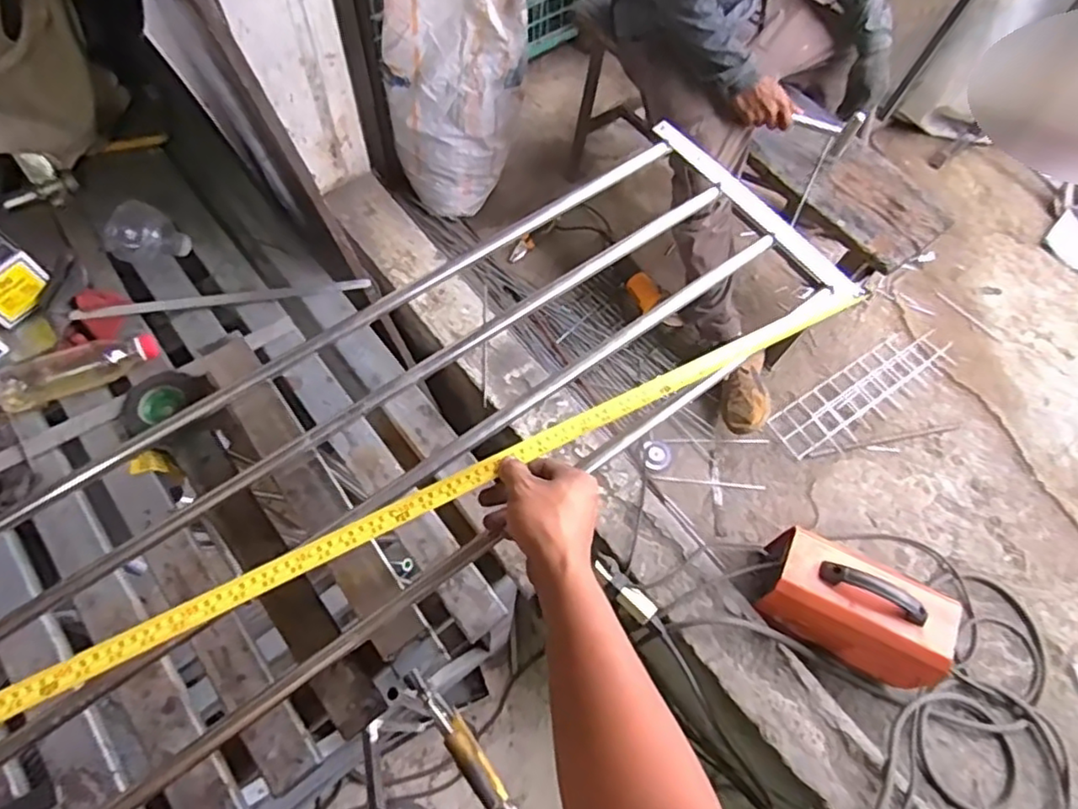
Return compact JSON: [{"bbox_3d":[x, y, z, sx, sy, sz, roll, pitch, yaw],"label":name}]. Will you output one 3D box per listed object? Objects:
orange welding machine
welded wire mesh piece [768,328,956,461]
[{"bbox_3d":[0.580,0.389,1.220,0.318,0.235,0.176,23,64,8],"label":"orange welding machine"},{"bbox_3d":[0.803,-0.046,1.579,0.548,0.009,0.131,-27,68,-16],"label":"welded wire mesh piece"}]

